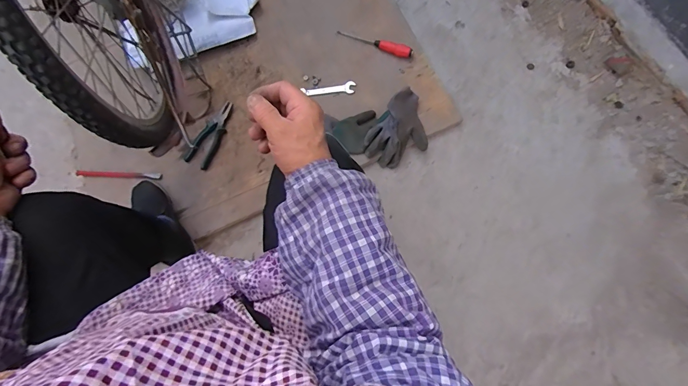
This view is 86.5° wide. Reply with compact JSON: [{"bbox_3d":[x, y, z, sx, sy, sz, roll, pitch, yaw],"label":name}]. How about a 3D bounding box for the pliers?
[{"bbox_3d":[-0.356,-0.159,0.982,0.068,0.012,0.188,27,86,1],"label":"pliers"}]

